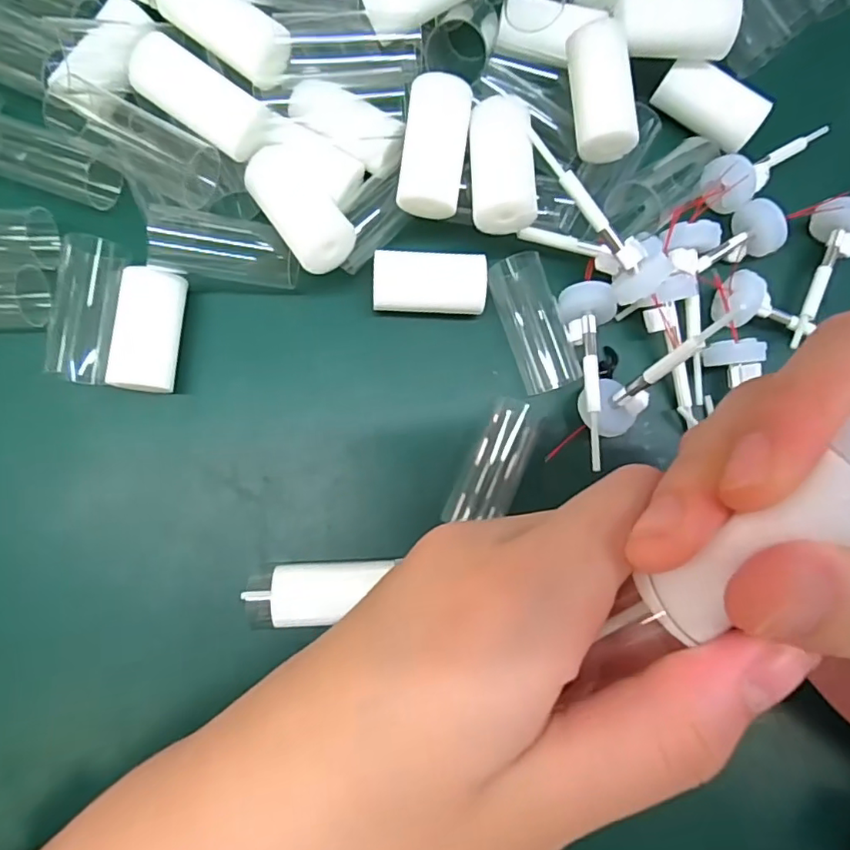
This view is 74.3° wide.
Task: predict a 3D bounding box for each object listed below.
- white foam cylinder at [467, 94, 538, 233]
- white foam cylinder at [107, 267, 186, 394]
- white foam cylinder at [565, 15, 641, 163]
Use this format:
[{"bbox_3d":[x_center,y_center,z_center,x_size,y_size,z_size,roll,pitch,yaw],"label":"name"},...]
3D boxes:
[{"bbox_3d":[0.025,-0.087,0.196,0.021,0.022,0.046,-1,84,-4],"label":"white foam cylinder"},{"bbox_3d":[-0.096,-0.032,0.197,0.020,0.015,0.042,5,83,-3],"label":"white foam cylinder"},{"bbox_3d":[0.060,-0.114,0.197,0.020,0.016,0.045,-7,84,-5],"label":"white foam cylinder"}]

